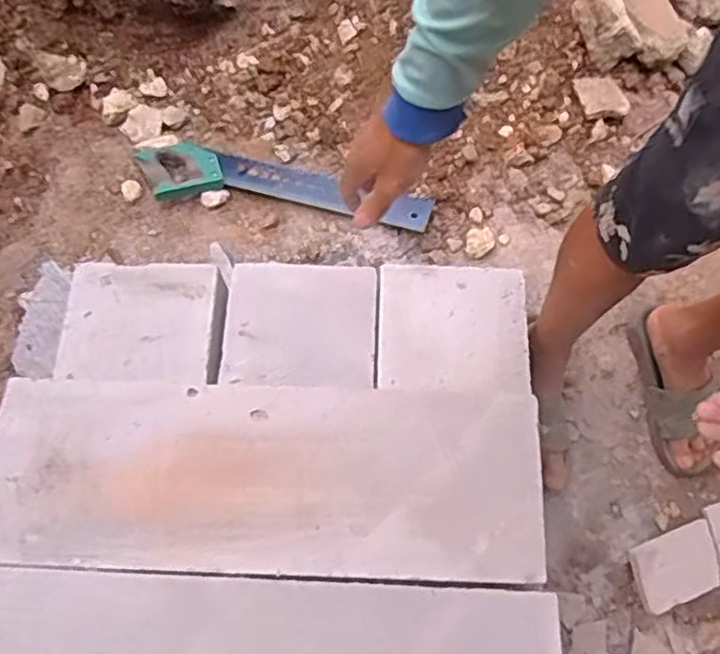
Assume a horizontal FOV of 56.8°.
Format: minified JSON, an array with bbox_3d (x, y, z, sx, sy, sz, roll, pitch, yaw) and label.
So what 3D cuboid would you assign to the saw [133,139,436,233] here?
[{"bbox_3d":[-0.132,-0.230,1.125,0.501,0.018,0.114,13,67,8],"label":"saw"}]

